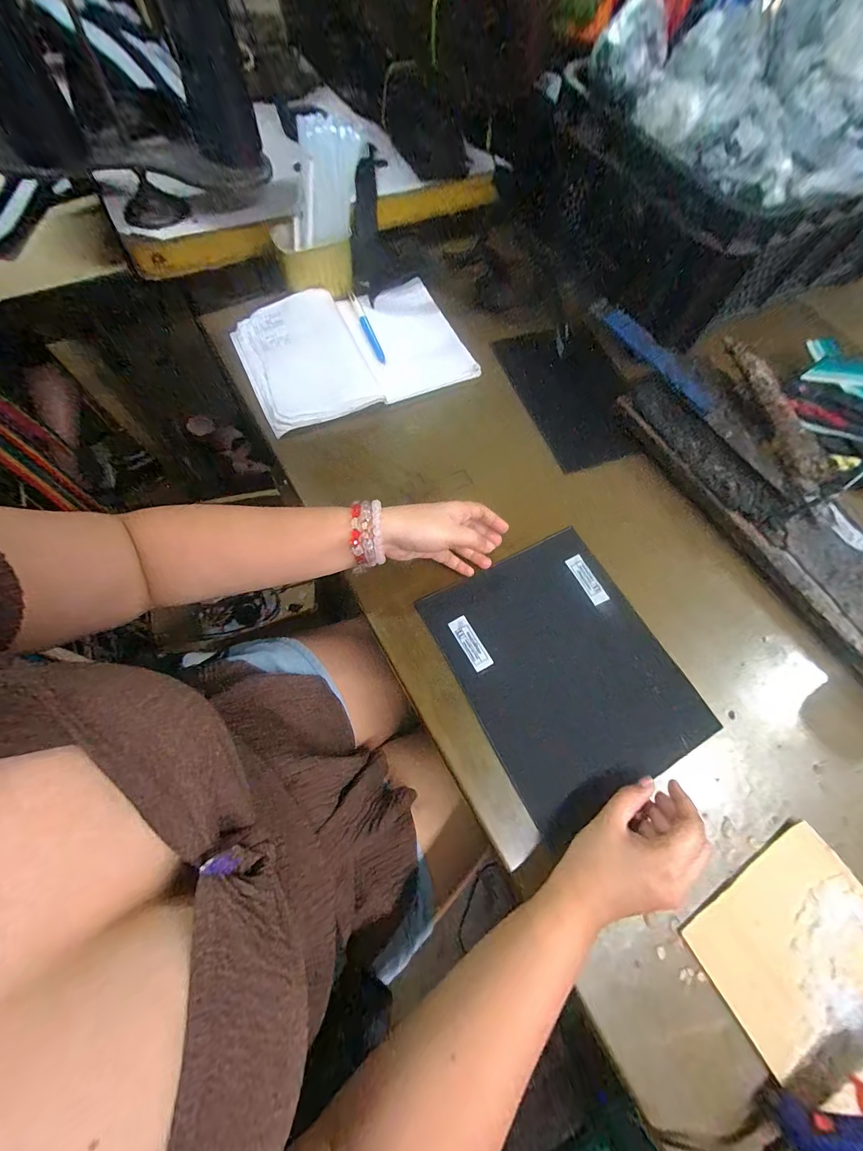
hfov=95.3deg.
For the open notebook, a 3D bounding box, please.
[{"bbox_3d":[-0.107,-0.315,0.536,0.286,0.034,0.201,-21,71,-13],"label":"open notebook"}]

